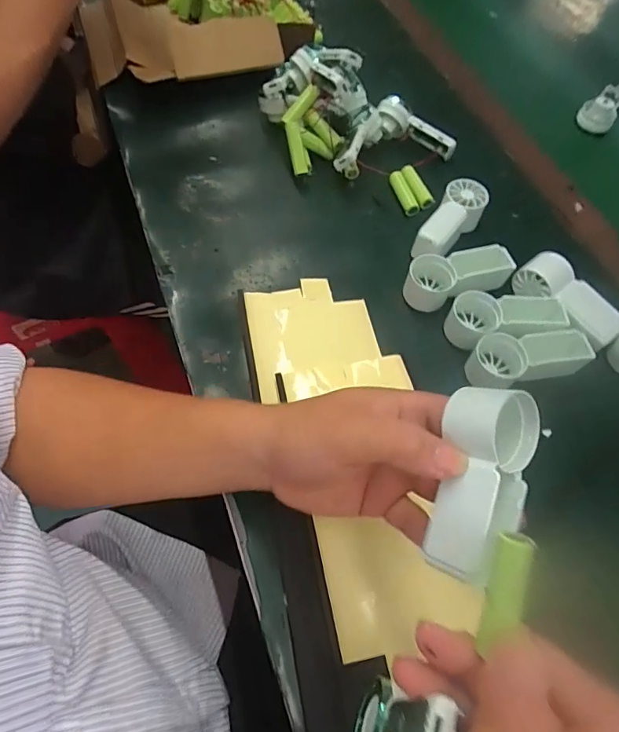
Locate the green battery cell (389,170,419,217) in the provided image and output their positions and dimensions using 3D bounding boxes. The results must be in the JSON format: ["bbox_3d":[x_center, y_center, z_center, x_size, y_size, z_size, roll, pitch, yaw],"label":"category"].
[{"bbox_3d":[0.094,-0.172,0.487,0.017,0.016,0.051,-15,63,-12],"label":"green battery cell"}]

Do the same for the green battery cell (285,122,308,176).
[{"bbox_3d":[-0.014,-0.218,0.483,0.014,0.013,0.051,-13,96,-12],"label":"green battery cell"}]

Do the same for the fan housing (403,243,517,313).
[{"bbox_3d":[0.131,-0.075,0.424,0.096,0.030,0.043,-8,61,-9],"label":"fan housing"}]

